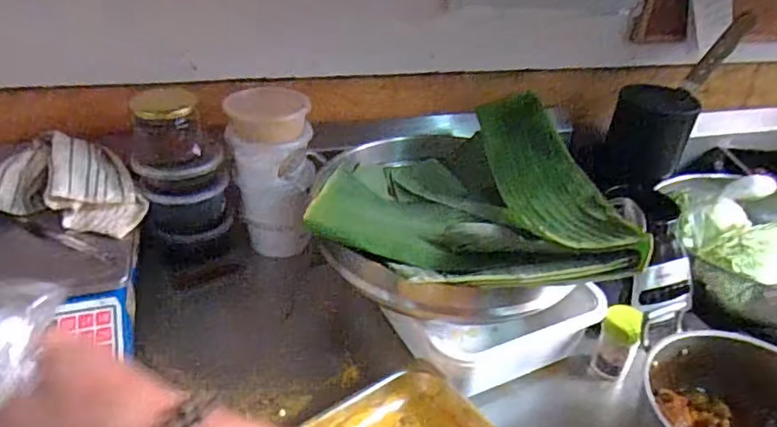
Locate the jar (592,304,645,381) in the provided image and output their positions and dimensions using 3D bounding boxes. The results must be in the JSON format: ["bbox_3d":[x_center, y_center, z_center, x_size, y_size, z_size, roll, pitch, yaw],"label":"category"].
[{"bbox_3d":[0.271,0.155,0.661,0.049,0.095,0.052,24,38,26],"label":"jar"}]

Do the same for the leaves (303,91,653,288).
[{"bbox_3d":[0.086,-0.016,0.709,0.349,0.129,0.363,4,34,-1],"label":"leaves"}]

